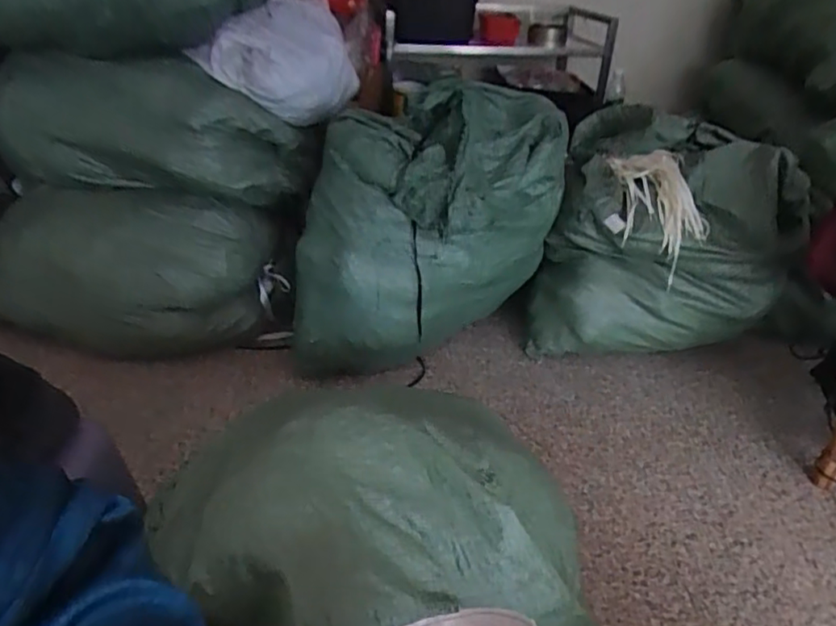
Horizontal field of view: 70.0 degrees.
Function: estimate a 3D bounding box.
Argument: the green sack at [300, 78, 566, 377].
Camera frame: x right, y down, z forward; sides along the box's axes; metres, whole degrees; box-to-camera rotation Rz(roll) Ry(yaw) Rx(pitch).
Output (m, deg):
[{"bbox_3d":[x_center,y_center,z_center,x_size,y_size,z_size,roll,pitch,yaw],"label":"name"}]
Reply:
[{"bbox_3d":[0.017,-0.226,1.480,0.625,0.538,0.444,-2,33,-8],"label":"green sack"}]

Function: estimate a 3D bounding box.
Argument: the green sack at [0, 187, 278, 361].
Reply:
[{"bbox_3d":[-0.828,-0.109,1.617,0.823,0.334,0.346,3,32,1],"label":"green sack"}]

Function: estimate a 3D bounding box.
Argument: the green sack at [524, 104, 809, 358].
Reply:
[{"bbox_3d":[0.612,-0.212,1.585,0.597,0.516,0.406,5,32,4],"label":"green sack"}]

